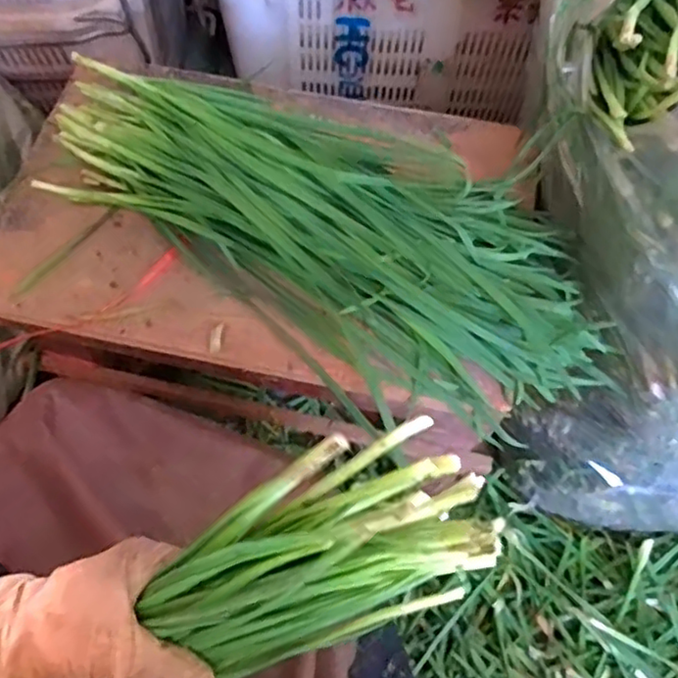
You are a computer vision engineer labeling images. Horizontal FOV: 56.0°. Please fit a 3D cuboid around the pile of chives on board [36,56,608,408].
[{"bbox_3d":[0.000,-0.109,0.555,0.481,0.090,0.186,29,69,11],"label":"pile of chives on board"}]

